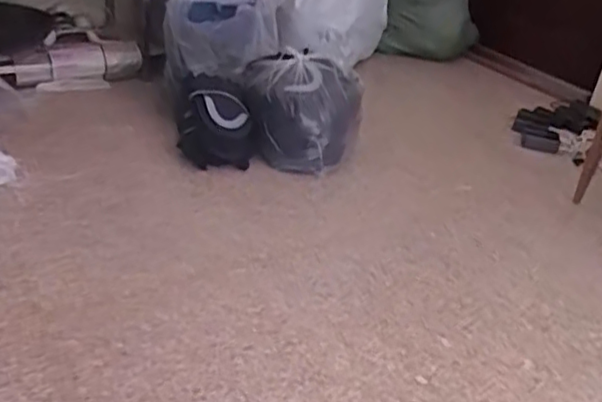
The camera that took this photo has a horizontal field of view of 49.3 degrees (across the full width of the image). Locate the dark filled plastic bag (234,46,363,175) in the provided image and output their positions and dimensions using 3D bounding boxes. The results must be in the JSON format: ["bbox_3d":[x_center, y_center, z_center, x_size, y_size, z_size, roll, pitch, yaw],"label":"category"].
[{"bbox_3d":[0.003,-0.237,1.746,0.331,0.278,0.258,7,30,-4],"label":"dark filled plastic bag"}]

